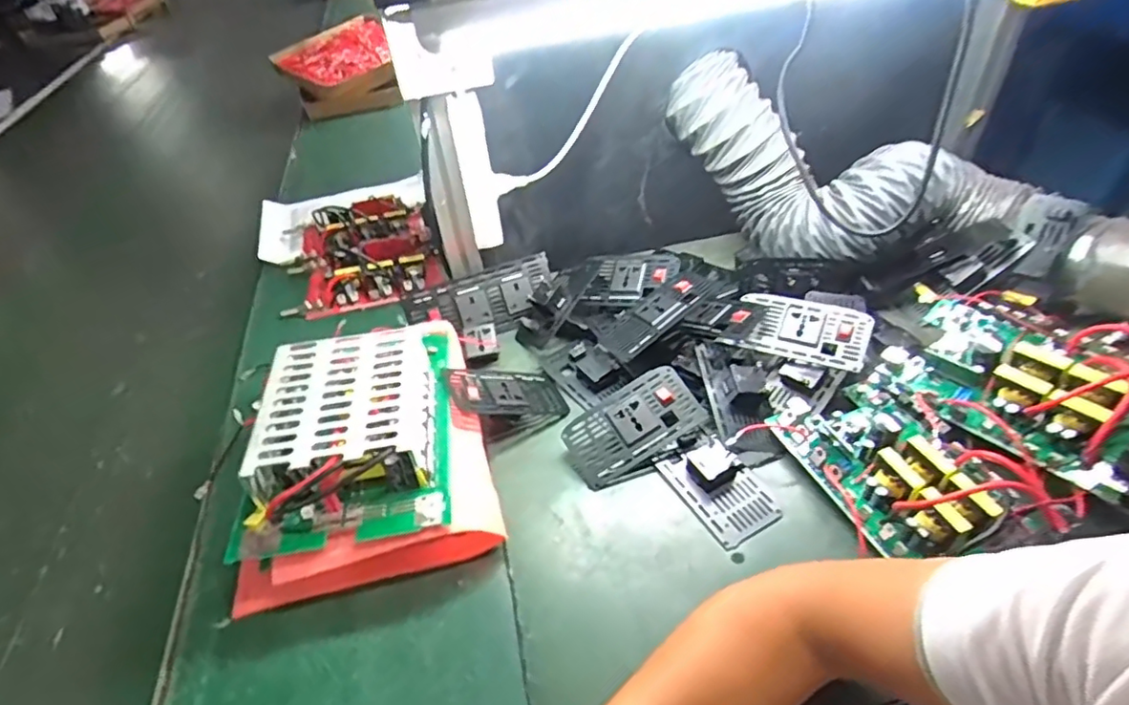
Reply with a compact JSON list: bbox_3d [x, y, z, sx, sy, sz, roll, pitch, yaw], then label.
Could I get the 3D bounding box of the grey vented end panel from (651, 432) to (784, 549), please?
[{"bbox_3d":[0.142,0.118,0.553,0.068,0.028,0.110,-24,45,-19],"label":"grey vented end panel"}]

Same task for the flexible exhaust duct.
[{"bbox_3d":[0.331,-0.193,0.710,0.452,0.176,0.124,24,50,11],"label":"flexible exhaust duct"}]

